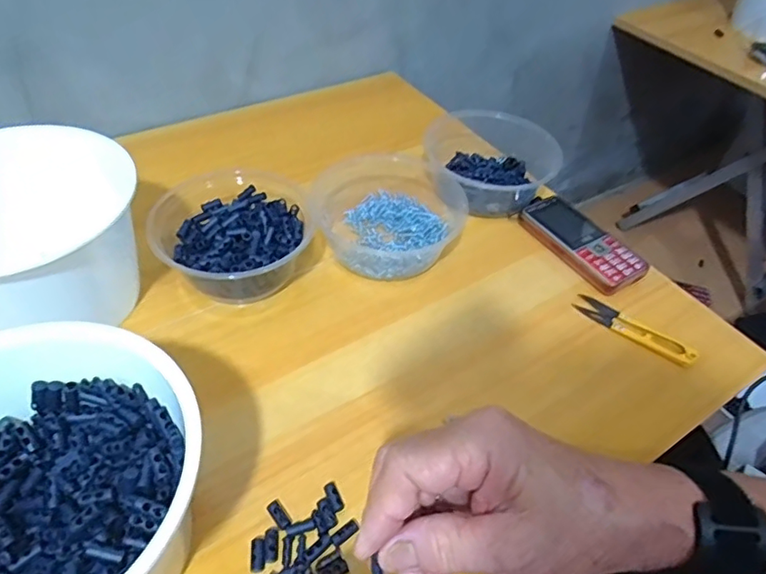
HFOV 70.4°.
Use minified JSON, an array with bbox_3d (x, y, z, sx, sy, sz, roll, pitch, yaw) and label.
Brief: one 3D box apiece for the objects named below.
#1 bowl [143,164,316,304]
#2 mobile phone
[{"bbox_3d":[-0.138,-0.049,0.492,0.135,0.053,0.154,-26,55,-26],"label":"bowl"},{"bbox_3d":[0.199,-0.047,0.544,0.061,0.023,0.130,-22,53,-24],"label":"mobile phone"}]

